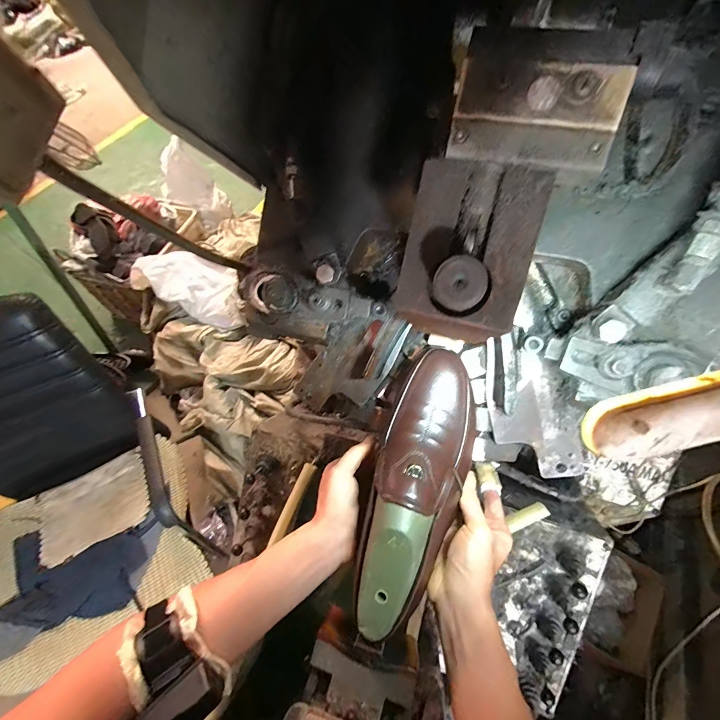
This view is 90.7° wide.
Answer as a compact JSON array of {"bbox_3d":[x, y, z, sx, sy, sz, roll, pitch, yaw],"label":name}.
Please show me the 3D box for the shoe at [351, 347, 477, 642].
[{"bbox_3d":[0.064,0.128,0.376,0.103,0.094,0.283,14,76,13],"label":"shoe"}]

